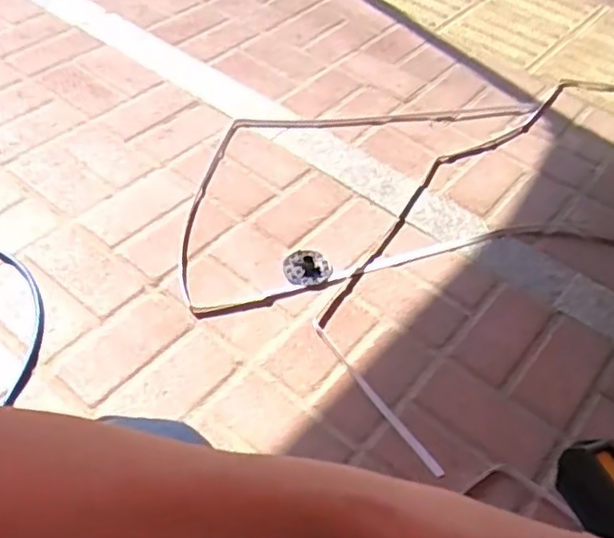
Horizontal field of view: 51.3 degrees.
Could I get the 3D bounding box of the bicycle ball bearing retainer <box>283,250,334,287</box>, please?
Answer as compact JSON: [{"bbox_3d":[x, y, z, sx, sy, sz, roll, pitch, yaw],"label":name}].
[{"bbox_3d":[0.001,-0.003,1.036,0.075,0.011,0.074,-4,50,-5],"label":"bicycle ball bearing retainer"}]

